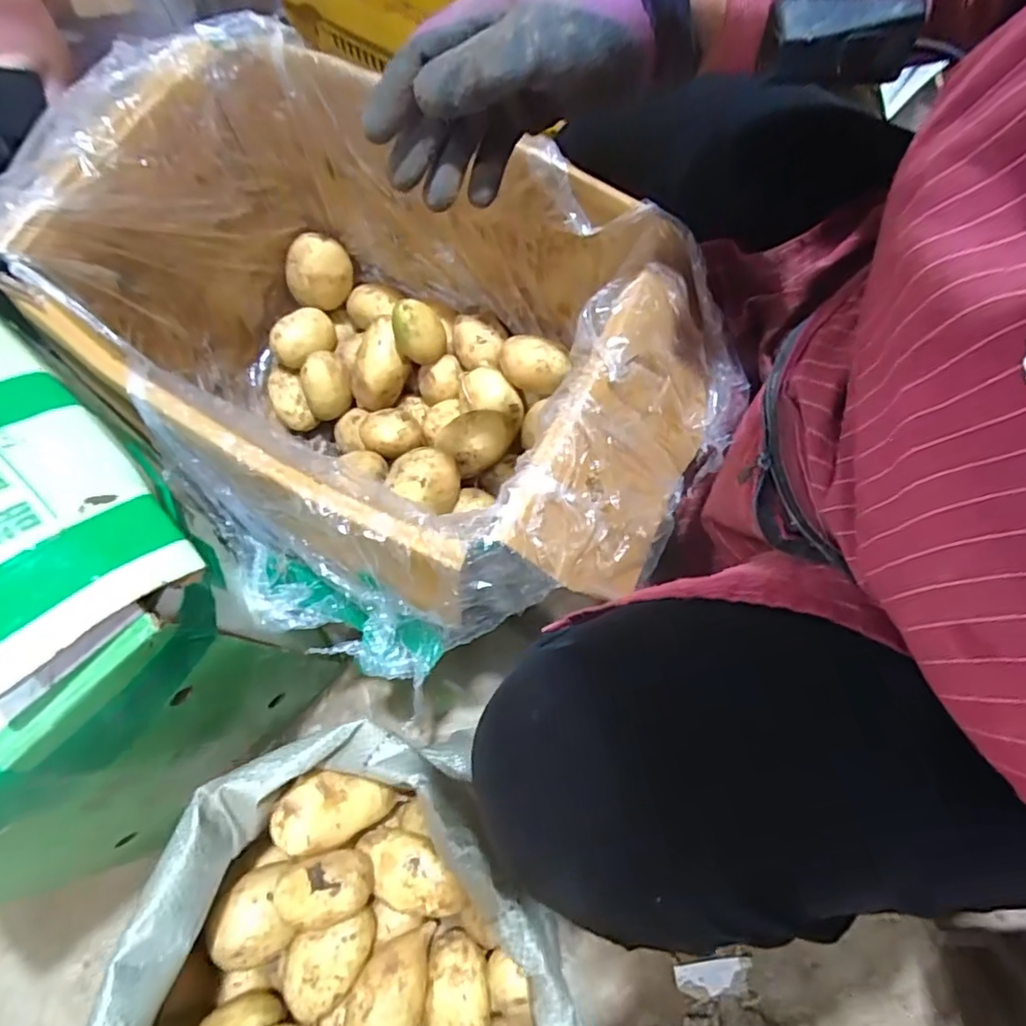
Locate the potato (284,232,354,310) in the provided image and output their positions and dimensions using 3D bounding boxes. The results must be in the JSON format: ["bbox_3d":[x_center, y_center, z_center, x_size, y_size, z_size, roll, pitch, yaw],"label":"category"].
[{"bbox_3d":[-0.245,-0.305,0.731,0.083,0.066,0.060,-26,71,-7],"label":"potato"}]

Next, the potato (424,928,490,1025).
[{"bbox_3d":[-0.042,0.335,0.399,0.044,0.039,0.082,-3,42,-8],"label":"potato"}]

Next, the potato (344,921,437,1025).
[{"bbox_3d":[-0.081,0.319,0.389,0.044,0.034,0.074,21,72,10],"label":"potato"}]

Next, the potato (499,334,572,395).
[{"bbox_3d":[0.022,-0.160,0.625,0.079,0.042,0.046,10,70,6],"label":"potato"}]

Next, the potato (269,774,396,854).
[{"bbox_3d":[-0.134,0.217,0.431,0.086,0.043,0.049,3,70,-32],"label":"potato"}]

